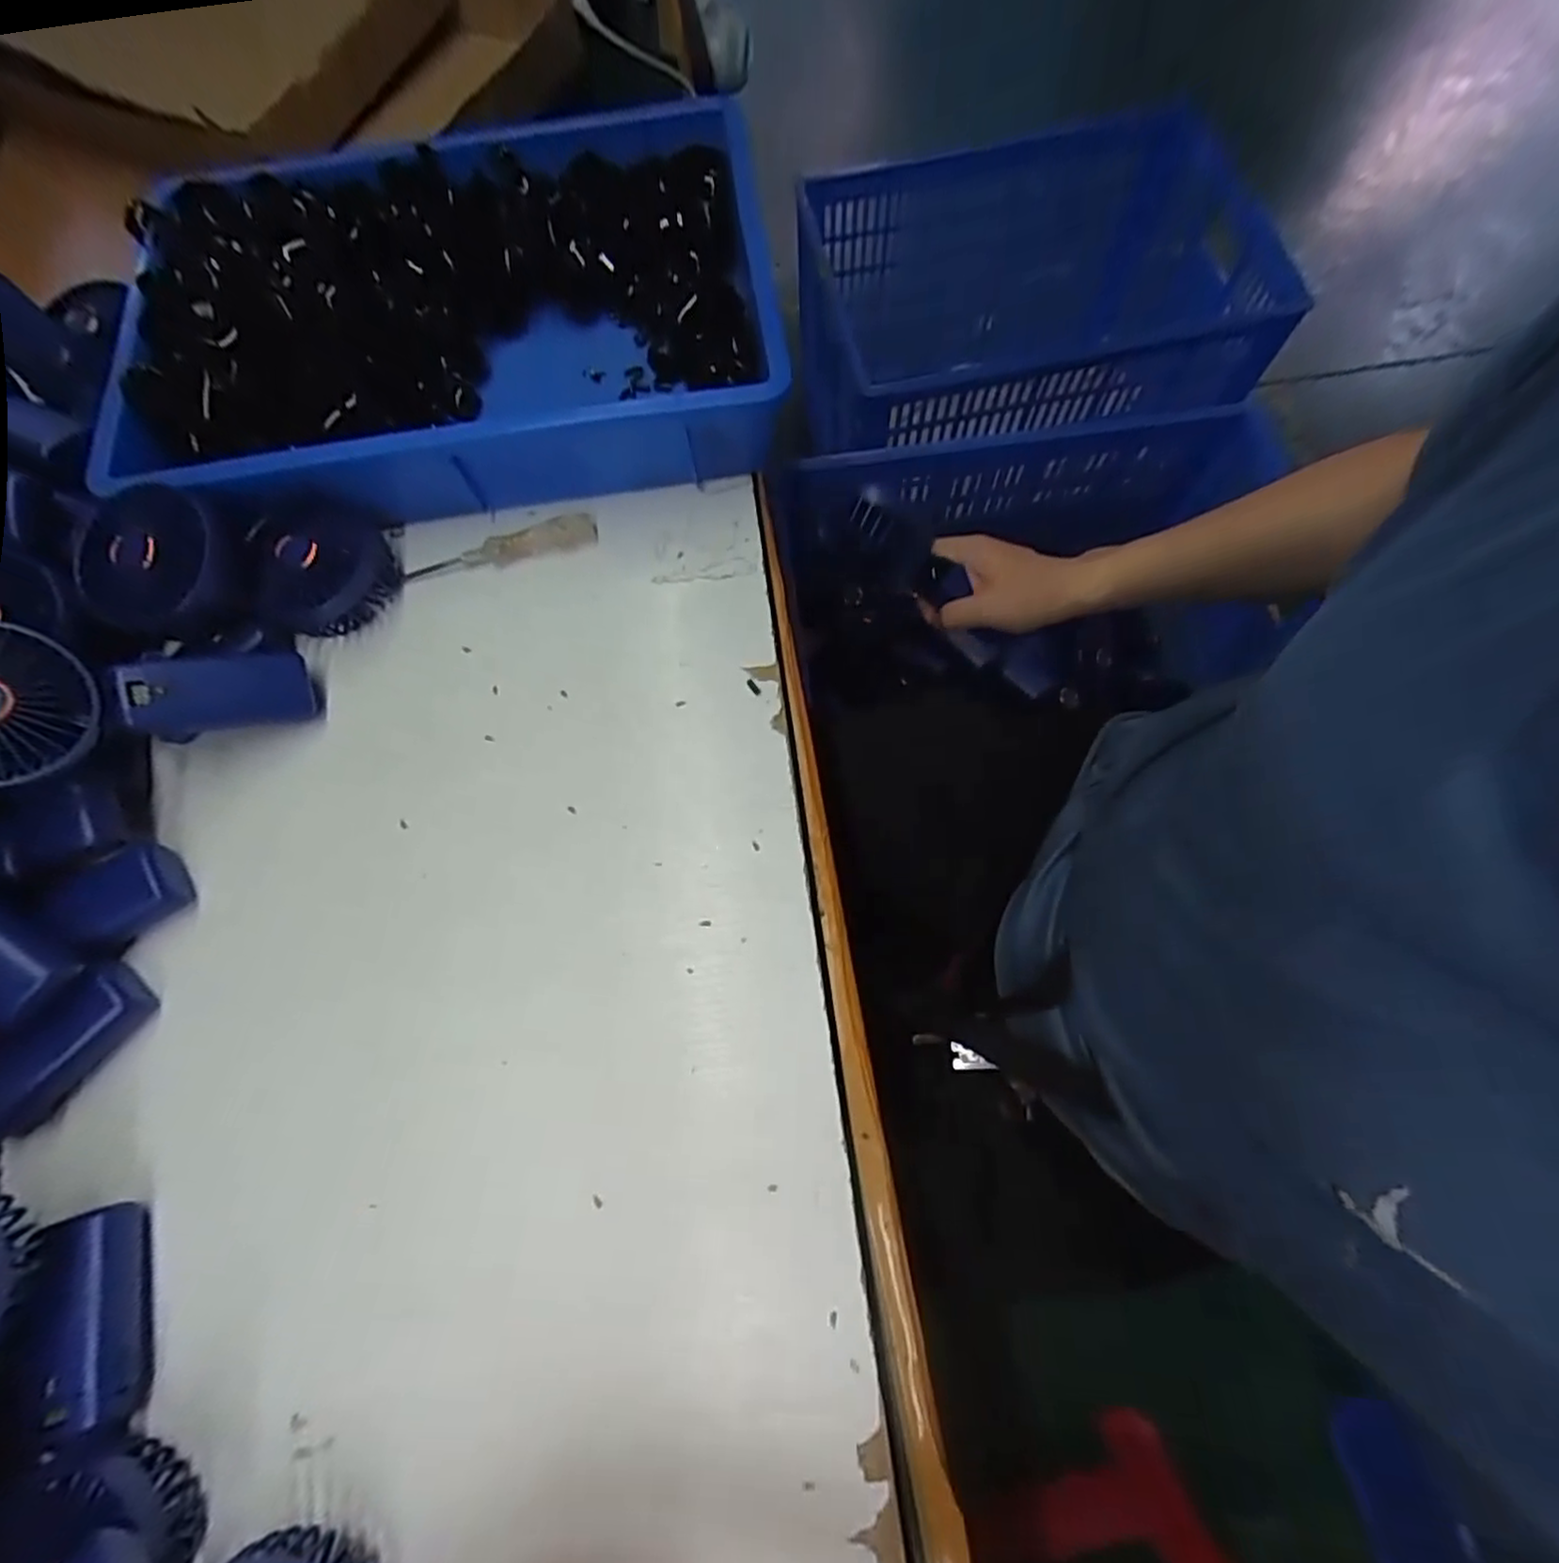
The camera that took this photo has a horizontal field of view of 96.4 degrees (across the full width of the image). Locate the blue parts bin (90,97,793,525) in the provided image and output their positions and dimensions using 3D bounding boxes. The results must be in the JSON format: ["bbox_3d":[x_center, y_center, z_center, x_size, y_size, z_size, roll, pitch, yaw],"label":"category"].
[{"bbox_3d":[-0.217,-0.311,0.474,0.401,0.085,0.263,-10,72,-1],"label":"blue parts bin"}]

